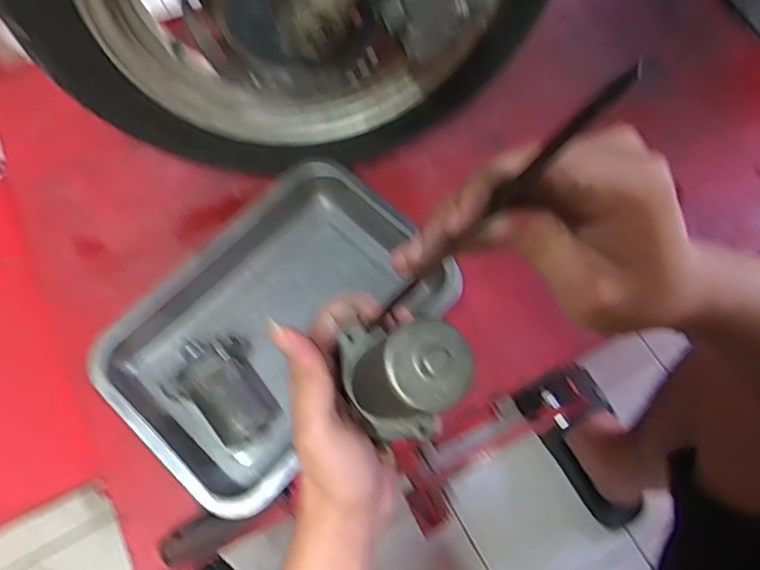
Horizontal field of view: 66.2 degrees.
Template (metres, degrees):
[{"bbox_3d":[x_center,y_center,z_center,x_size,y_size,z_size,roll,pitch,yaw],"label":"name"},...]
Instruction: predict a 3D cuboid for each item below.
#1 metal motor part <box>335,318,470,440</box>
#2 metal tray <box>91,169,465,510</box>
[{"bbox_3d":[0.014,0.049,0.326,0.055,0.080,0.060,12,66,-22],"label":"metal motor part"},{"bbox_3d":[-0.099,0.034,0.556,0.214,0.058,0.307,40,72,13],"label":"metal tray"}]

